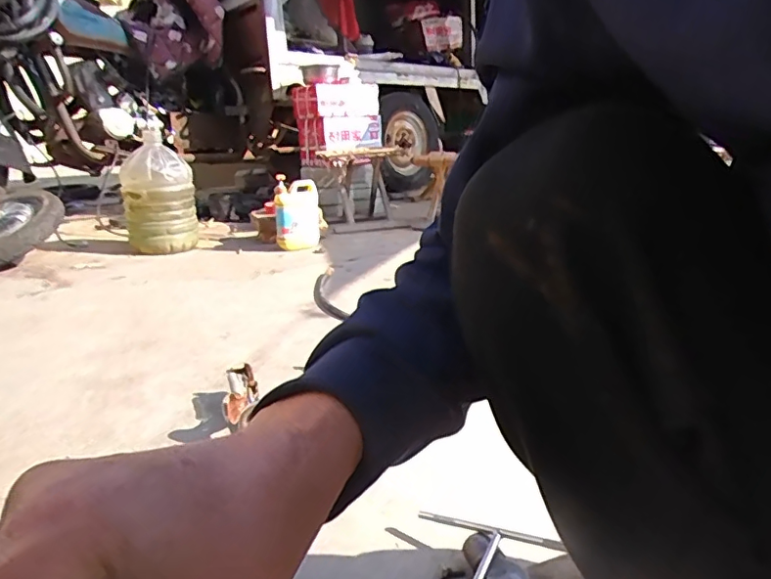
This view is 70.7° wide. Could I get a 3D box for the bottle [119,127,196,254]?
[{"bbox_3d":[-0.745,-0.315,1.795,0.212,0.375,0.215,-8,17,-20],"label":"bottle"}]

